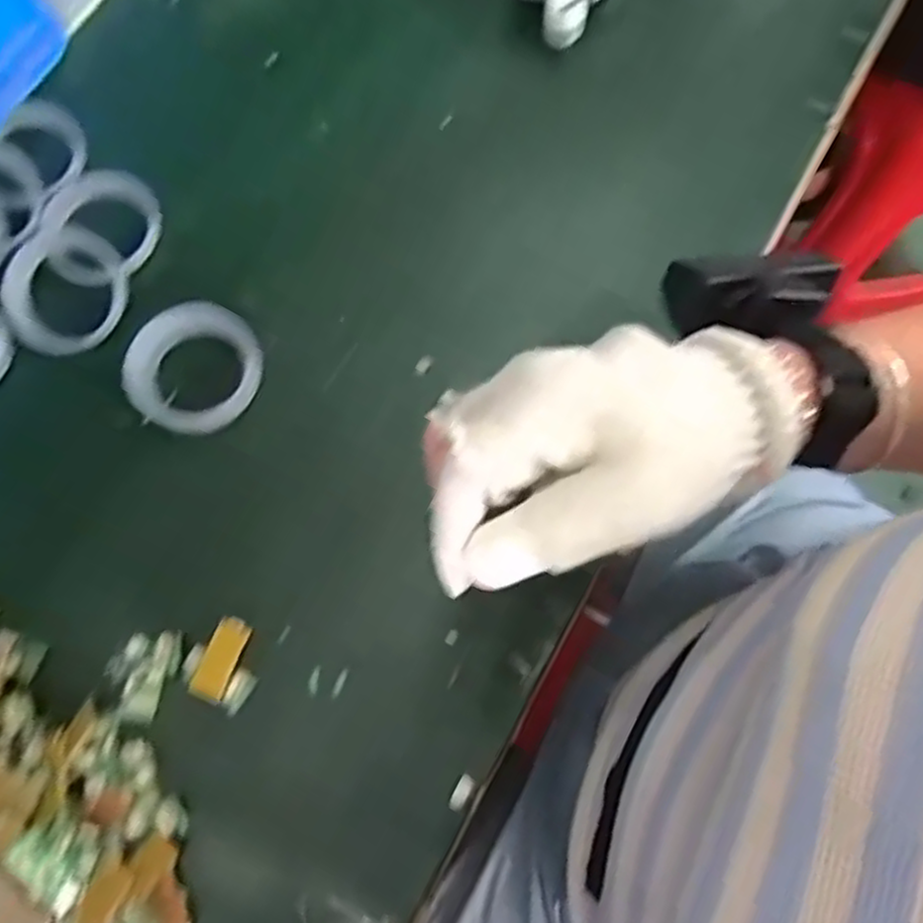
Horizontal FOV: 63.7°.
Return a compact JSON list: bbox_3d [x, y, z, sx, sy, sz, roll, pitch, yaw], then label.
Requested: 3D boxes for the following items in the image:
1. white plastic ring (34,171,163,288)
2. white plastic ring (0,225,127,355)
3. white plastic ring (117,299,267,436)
[{"bbox_3d":[-0.188,-0.125,0.391,0.059,0.013,0.065,12,73,0],"label":"white plastic ring"},{"bbox_3d":[-0.202,-0.087,0.375,0.066,0.009,0.062,0,75,0],"label":"white plastic ring"},{"bbox_3d":[-0.133,-0.048,0.367,0.060,0.010,0.065,0,75,0],"label":"white plastic ring"}]

